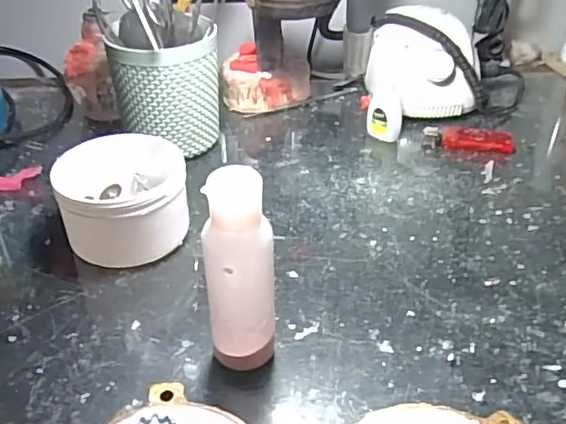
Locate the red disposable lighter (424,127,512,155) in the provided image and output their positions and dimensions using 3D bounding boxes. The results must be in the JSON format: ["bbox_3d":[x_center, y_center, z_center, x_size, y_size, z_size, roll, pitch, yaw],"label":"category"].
[{"bbox_3d":[0.176,-0.070,0.567,0.081,0.017,0.020,7,37,9],"label":"red disposable lighter"}]

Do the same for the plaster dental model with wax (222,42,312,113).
[{"bbox_3d":[-0.015,-0.141,0.629,0.094,0.060,0.046,-6,37,-9],"label":"plaster dental model with wax"}]

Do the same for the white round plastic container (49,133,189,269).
[{"bbox_3d":[-0.118,-0.011,0.447,0.091,0.062,0.097,-6,37,-8],"label":"white round plastic container"}]

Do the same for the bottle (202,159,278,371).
[{"bbox_3d":[-0.023,0.038,0.325,0.036,0.127,0.030,-3,37,-4],"label":"bottle"}]

